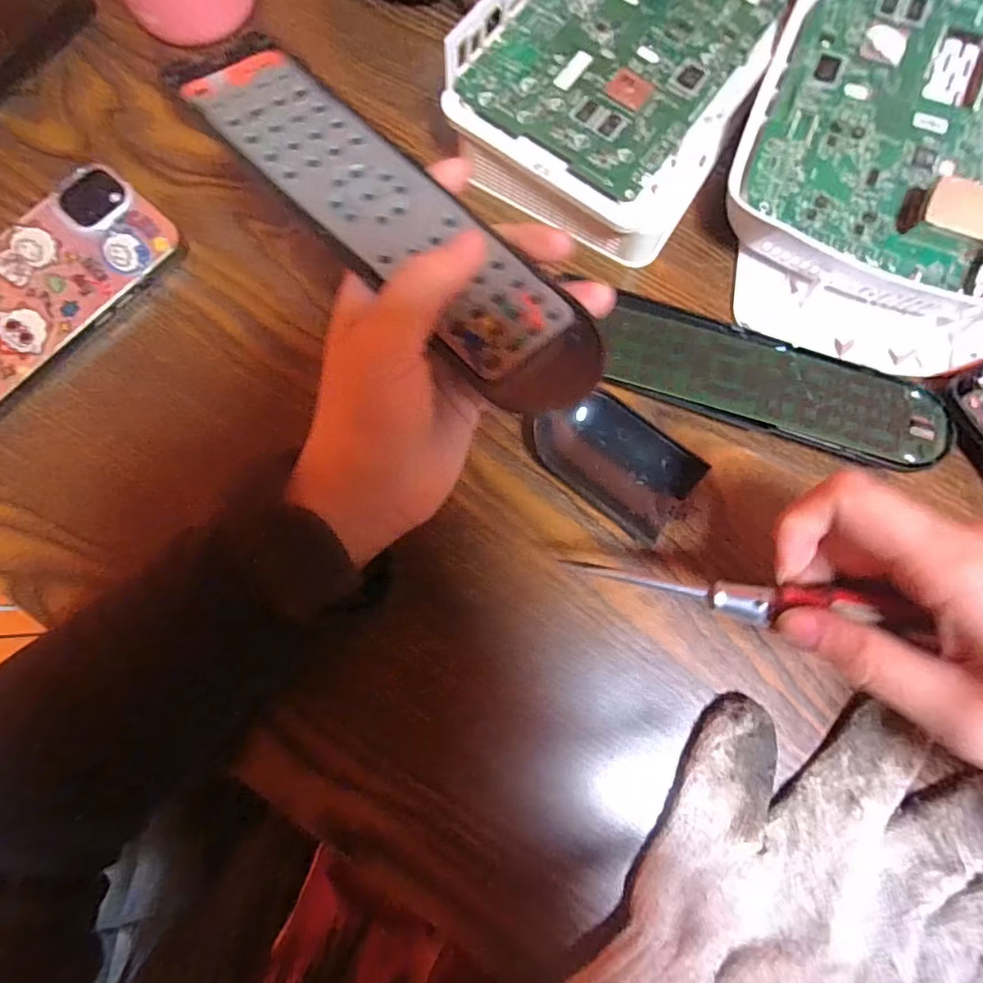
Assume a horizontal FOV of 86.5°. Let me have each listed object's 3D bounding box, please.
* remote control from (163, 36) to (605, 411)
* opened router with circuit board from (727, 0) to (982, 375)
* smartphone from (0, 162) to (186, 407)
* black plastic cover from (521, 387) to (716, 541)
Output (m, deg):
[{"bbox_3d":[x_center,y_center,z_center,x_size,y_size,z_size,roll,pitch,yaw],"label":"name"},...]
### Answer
[{"bbox_3d":[-0.037,-0.098,0.184,0.186,0.016,0.045,44,88,8],"label":"remote control"},{"bbox_3d":[0.198,-0.168,0.254,0.143,0.045,0.202,14,85,5],"label":"opened router with circuit board"},{"bbox_3d":[-0.225,-0.099,0.256,0.067,0.008,0.138,42,79,3],"label":"smartphone"},{"bbox_3d":[0.057,-0.018,0.242,0.078,0.017,0.049,37,87,7],"label":"black plastic cover"}]

